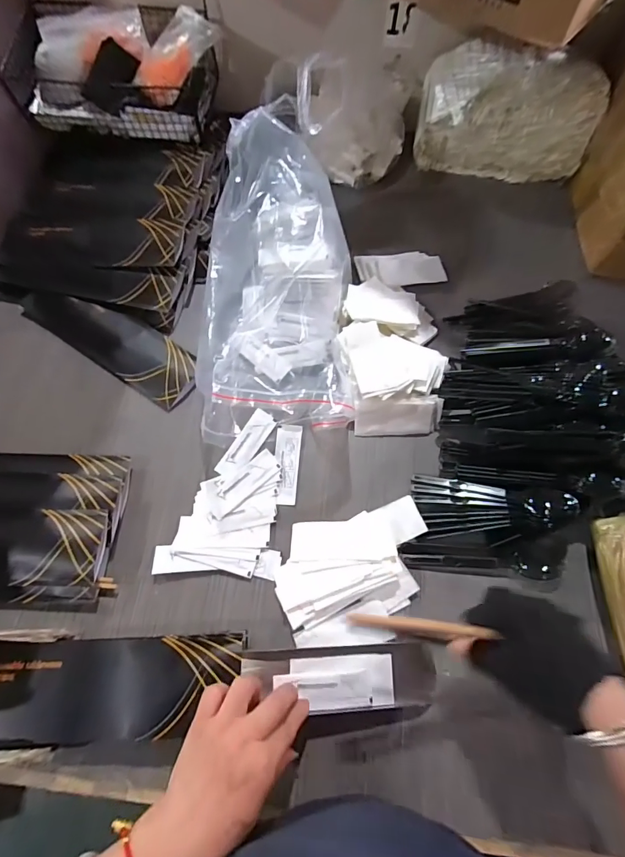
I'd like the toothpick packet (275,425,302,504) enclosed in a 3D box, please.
[{"bbox_3d":[-0.031,0.042,0.498,0.030,0.004,0.098,3,68,1],"label":"toothpick packet"}]

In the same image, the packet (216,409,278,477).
[{"bbox_3d":[-0.079,0.019,0.504,0.031,0.008,0.093,29,70,11],"label":"packet"}]

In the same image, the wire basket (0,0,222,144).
[{"bbox_3d":[-0.283,-0.533,0.615,0.289,0.103,0.152,5,68,2],"label":"wire basket"}]

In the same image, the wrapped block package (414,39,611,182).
[{"bbox_3d":[0.300,-0.485,0.640,0.256,0.150,0.098,6,68,2],"label":"wrapped block package"}]

